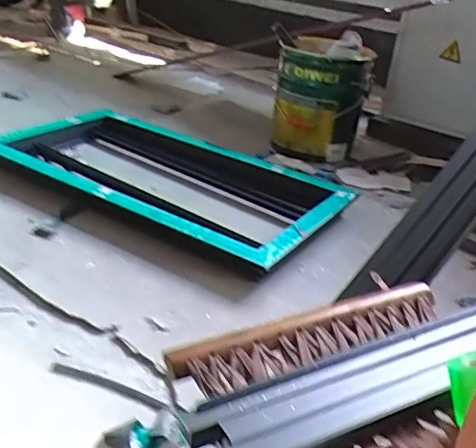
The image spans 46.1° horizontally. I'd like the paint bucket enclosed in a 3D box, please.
[{"bbox_3d":[0.246,-0.372,1.695,0.241,0.363,0.239,20,30,22],"label":"paint bucket"}]

